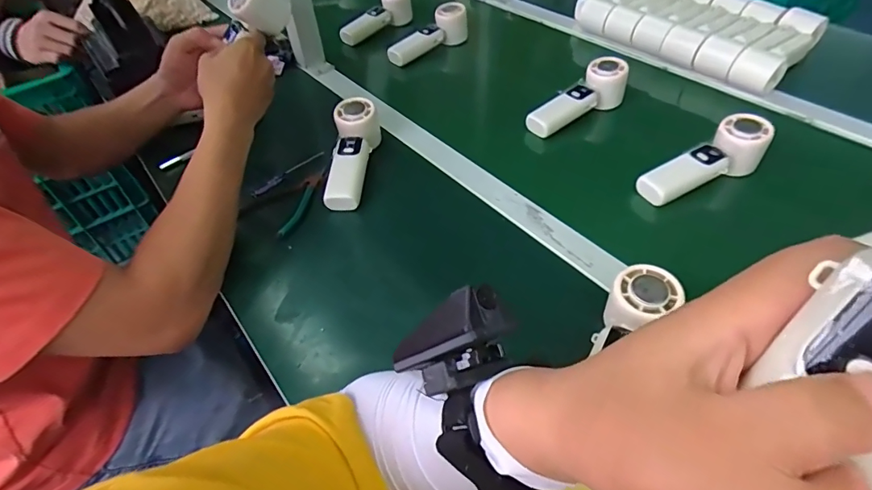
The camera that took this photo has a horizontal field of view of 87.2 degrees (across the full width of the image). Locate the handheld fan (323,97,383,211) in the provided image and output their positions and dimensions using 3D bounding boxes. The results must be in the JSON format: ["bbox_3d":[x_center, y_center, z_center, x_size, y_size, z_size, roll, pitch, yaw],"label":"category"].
[{"bbox_3d":[-0.109,-0.112,0.591,0.048,0.050,0.159,2,65,10],"label":"handheld fan"}]

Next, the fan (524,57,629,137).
[{"bbox_3d":[0.200,-0.210,0.648,0.162,0.054,0.049,-30,49,-21],"label":"fan"}]

